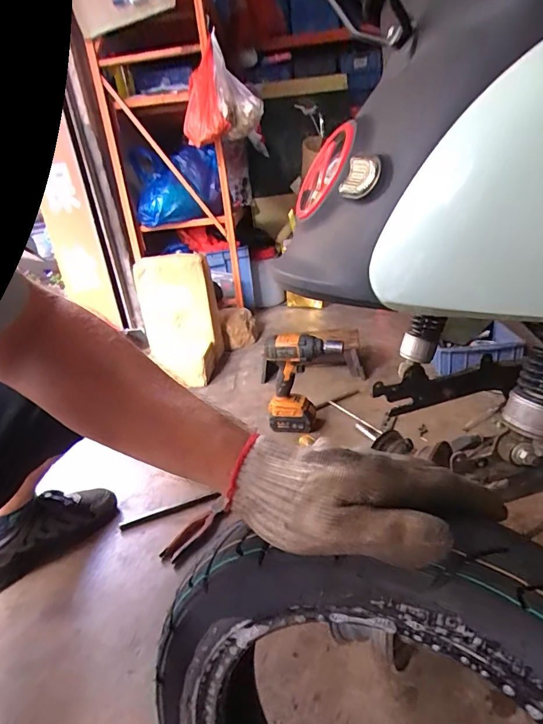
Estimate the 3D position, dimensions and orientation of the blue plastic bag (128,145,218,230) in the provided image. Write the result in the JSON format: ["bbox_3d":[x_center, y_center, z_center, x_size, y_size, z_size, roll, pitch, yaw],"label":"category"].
[{"bbox_3d":[-0.345,-0.646,1.562,0.309,0.249,0.113,-6,23,3],"label":"blue plastic bag"}]

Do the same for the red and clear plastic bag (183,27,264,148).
[{"bbox_3d":[-0.180,-0.869,1.374,0.192,0.284,0.226,-17,25,-22],"label":"red and clear plastic bag"}]

